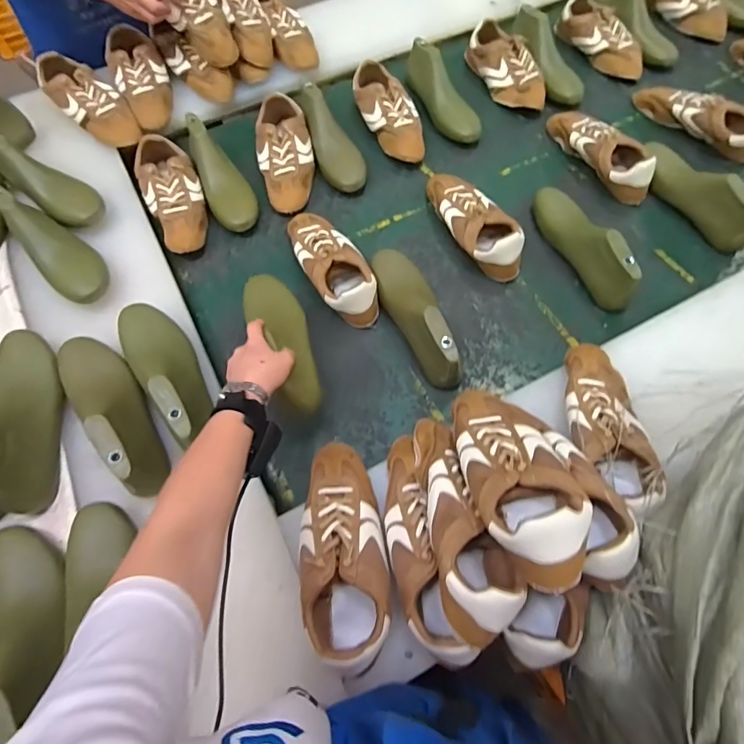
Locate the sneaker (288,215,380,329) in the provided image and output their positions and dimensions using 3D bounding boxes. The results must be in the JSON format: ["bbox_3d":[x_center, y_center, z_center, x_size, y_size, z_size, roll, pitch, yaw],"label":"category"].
[{"bbox_3d":[-0.076,-0.199,0.794,0.105,0.069,0.266,-27,69,-9],"label":"sneaker"}]

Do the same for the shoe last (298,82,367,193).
[{"bbox_3d":[-0.097,-0.487,0.924,0.079,0.070,0.269,-25,82,-8],"label":"shoe last"}]

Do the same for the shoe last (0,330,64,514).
[{"bbox_3d":[-0.482,0.047,0.614,0.087,0.089,0.269,-24,69,-8],"label":"shoe last"}]

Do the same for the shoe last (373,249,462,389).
[{"bbox_3d":[0.064,-0.105,0.738,0.076,0.097,0.278,-19,68,-6],"label":"shoe last"}]

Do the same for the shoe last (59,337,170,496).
[{"bbox_3d":[-0.354,0.039,0.606,0.083,0.085,0.264,-43,72,-14],"label":"shoe last"}]

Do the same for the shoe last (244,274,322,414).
[{"bbox_3d":[-0.134,-0.062,0.664,0.076,0.067,0.267,-23,56,-7],"label":"shoe last"}]

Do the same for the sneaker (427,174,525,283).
[{"bbox_3d":[0.189,-0.287,0.831,0.107,0.070,0.265,-27,69,-9],"label":"sneaker"}]

